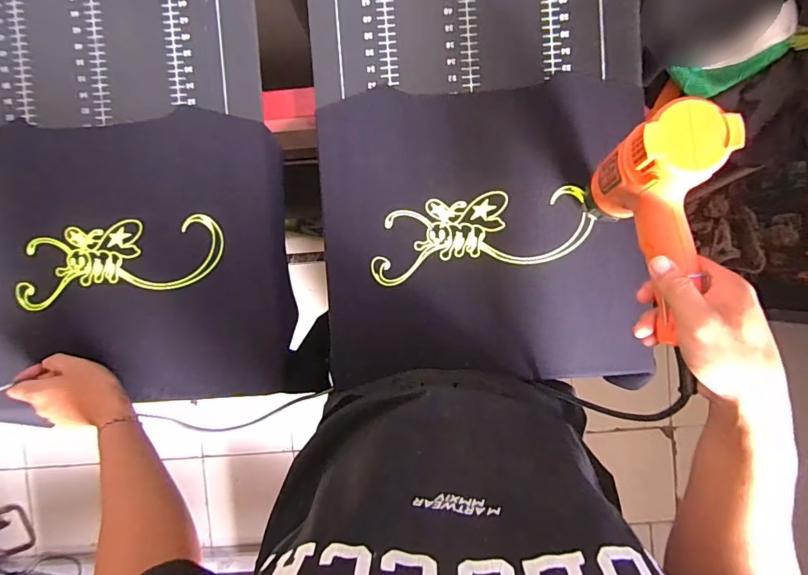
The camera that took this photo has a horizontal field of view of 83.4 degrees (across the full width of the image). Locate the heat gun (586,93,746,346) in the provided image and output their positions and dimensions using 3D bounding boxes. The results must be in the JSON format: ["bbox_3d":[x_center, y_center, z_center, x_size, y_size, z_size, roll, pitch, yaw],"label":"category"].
[{"bbox_3d":[0.226,-0.053,0.396,0.063,0.133,0.176,-12,92,4],"label":"heat gun"}]

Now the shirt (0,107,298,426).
[{"bbox_3d":[-0.371,-0.029,0.608,0.426,0.030,0.372,-5,93,3],"label":"shirt"}]

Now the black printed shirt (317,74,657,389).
[{"bbox_3d":[0.093,-0.063,0.559,0.381,0.014,0.354,-3,93,3],"label":"black printed shirt"}]

